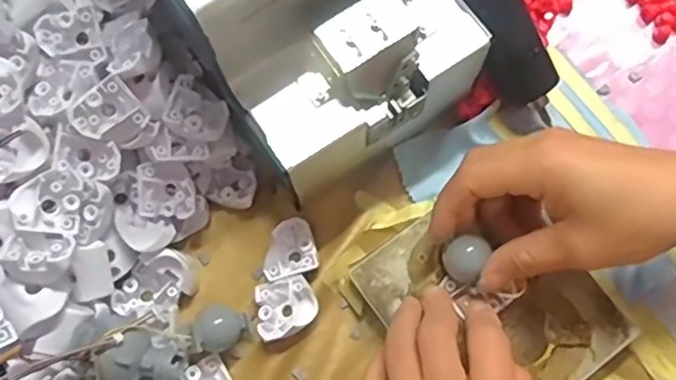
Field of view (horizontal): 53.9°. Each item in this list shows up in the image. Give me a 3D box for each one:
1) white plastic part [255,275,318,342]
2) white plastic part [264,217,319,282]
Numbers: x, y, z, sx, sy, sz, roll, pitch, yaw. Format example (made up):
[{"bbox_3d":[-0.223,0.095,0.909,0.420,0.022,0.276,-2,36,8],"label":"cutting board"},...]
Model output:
[{"bbox_3d":[-0.028,0.064,0.365,0.031,0.015,0.030,-14,74,-1],"label":"white plastic part"},{"bbox_3d":[-0.028,0.033,0.374,0.029,0.007,0.032,-14,74,-1],"label":"white plastic part"}]

